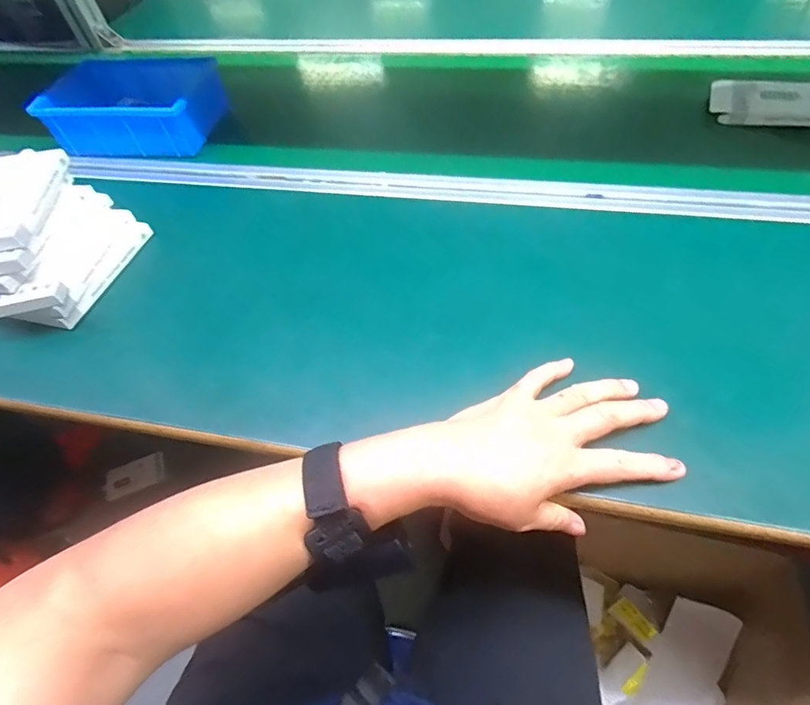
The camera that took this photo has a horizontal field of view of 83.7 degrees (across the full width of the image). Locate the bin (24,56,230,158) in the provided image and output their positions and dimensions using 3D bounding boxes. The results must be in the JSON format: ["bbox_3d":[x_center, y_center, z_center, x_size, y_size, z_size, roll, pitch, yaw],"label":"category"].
[{"bbox_3d":[-0.350,-0.316,0.594,0.206,0.070,0.157,3,56,7],"label":"bin"}]

